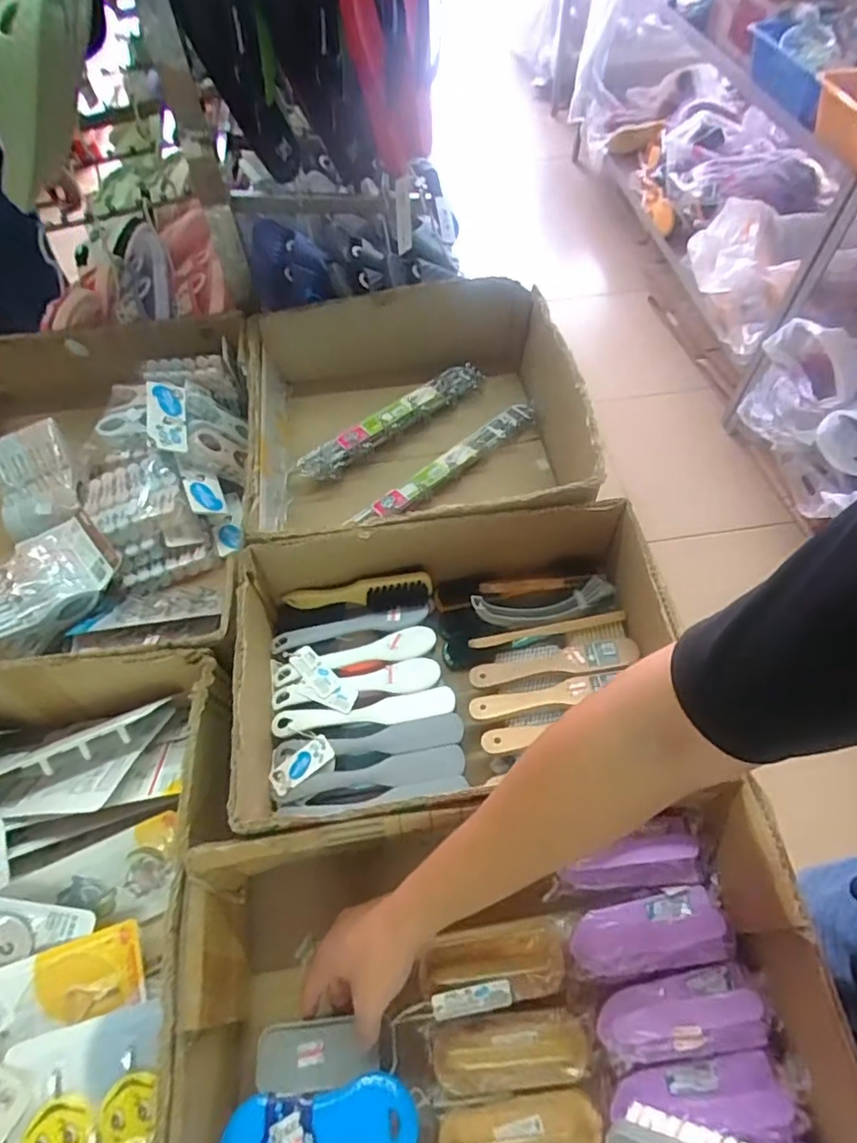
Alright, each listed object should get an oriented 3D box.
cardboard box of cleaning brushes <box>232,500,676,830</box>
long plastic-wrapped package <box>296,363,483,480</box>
[{"bbox_3d":[0.037,0.093,0.656,0.452,0.149,0.270,-8,57,-3],"label":"cardboard box of cleaning brushes"},{"bbox_3d":[-0.053,-0.232,0.902,0.327,0.039,0.049,-33,61,-18],"label":"long plastic-wrapped package"}]

